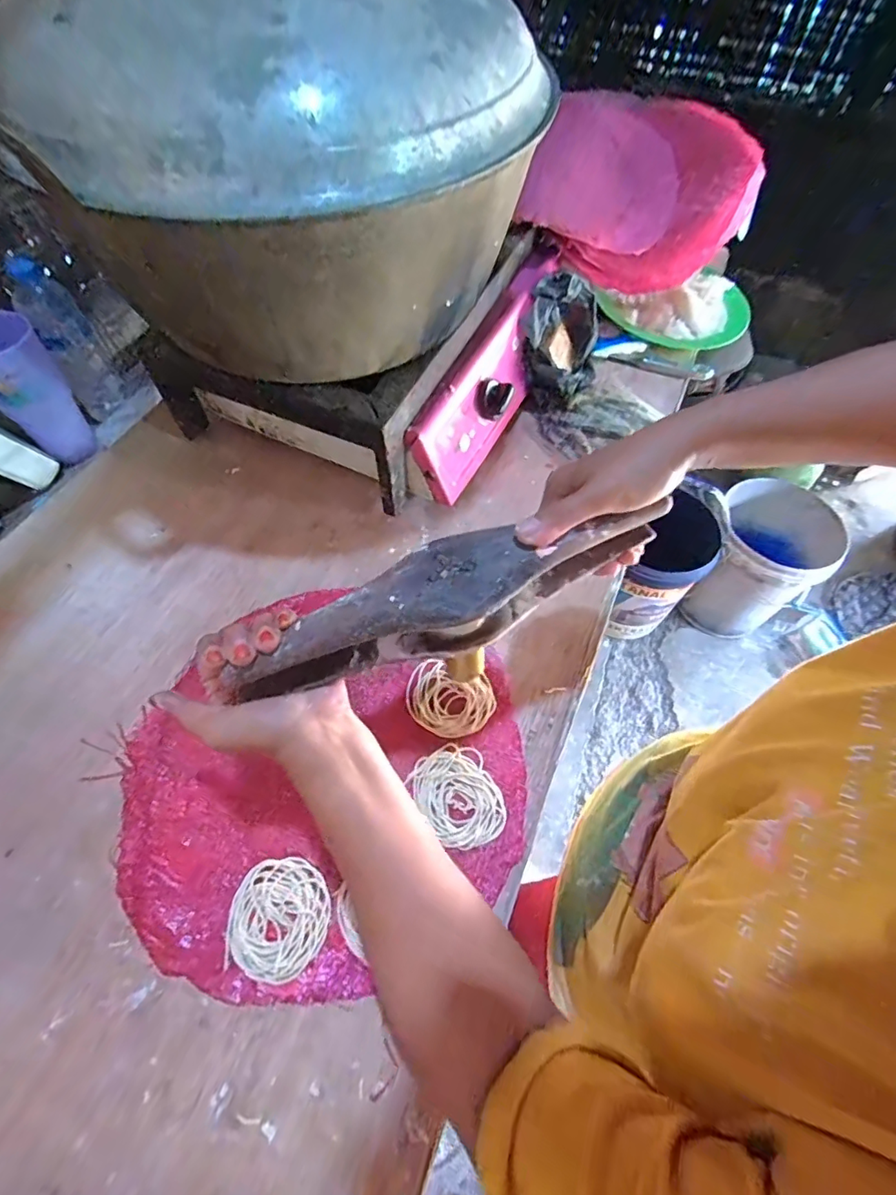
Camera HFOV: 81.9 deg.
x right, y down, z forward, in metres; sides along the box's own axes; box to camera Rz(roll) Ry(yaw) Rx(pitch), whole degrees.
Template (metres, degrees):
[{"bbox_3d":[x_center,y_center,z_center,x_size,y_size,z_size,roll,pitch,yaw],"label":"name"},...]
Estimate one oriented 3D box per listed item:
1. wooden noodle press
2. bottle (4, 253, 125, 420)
[{"bbox_3d":[0.006,-0.003,0.350,0.296,0.049,0.057,-20,61,-8],"label":"wooden noodle press"},{"bbox_3d":[-0.507,-0.339,0.701,0.062,0.185,0.074,-25,63,-15],"label":"bottle"}]

